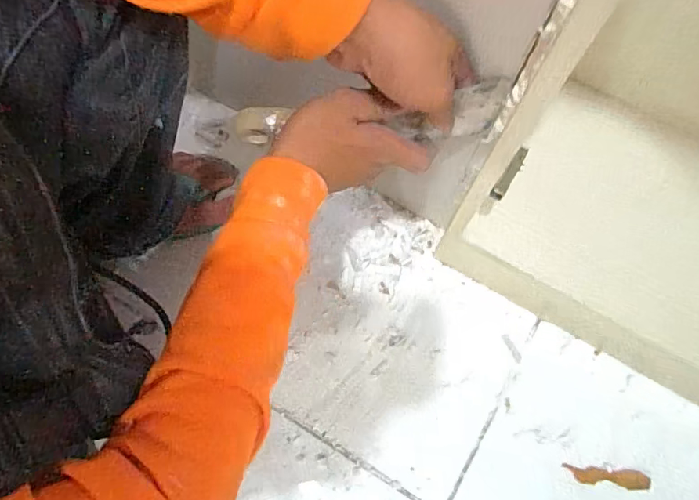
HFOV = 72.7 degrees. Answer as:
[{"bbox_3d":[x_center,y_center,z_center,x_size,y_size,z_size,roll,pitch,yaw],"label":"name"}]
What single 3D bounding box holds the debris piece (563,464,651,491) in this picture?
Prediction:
[{"bbox_3d":[0.276,0.244,0.508,0.086,0.006,0.018,5,72,3],"label":"debris piece"}]

